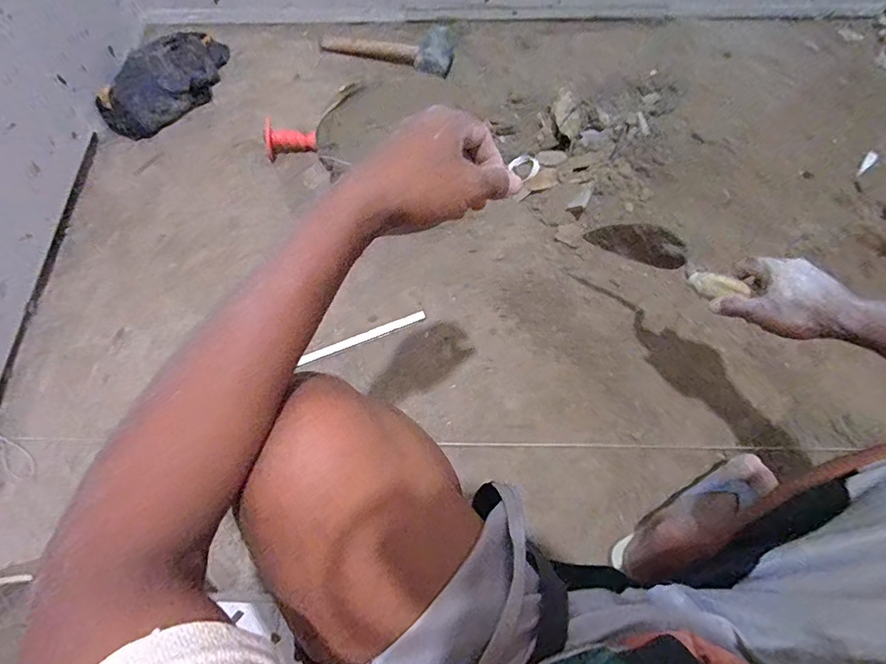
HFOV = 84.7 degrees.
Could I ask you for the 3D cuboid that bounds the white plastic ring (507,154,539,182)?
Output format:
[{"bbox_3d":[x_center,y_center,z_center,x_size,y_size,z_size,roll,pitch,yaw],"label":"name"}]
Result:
[{"bbox_3d":[0.155,-0.313,0.921,0.053,0.011,0.051,17,68,7],"label":"white plastic ring"}]

